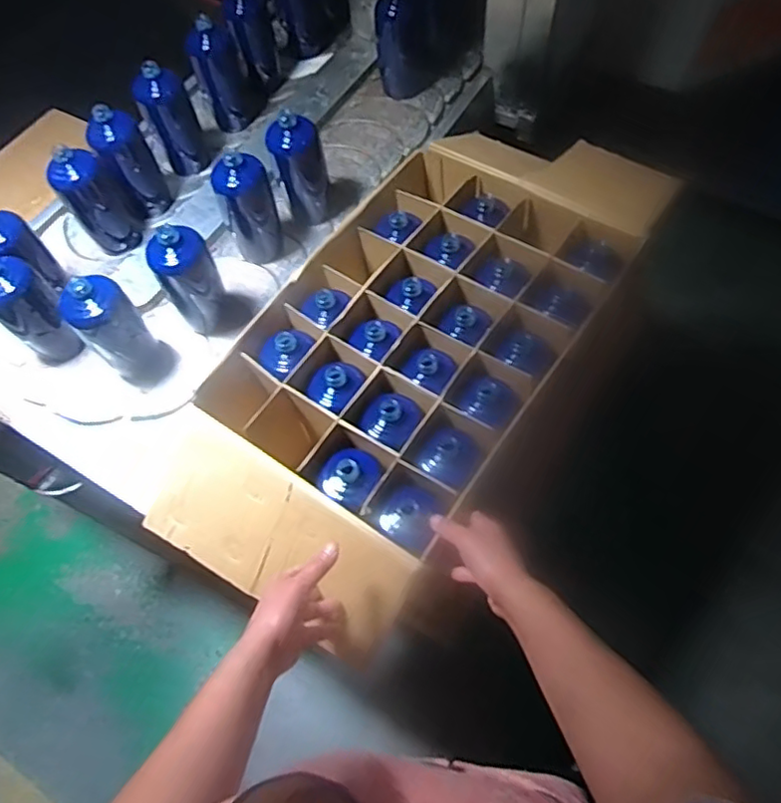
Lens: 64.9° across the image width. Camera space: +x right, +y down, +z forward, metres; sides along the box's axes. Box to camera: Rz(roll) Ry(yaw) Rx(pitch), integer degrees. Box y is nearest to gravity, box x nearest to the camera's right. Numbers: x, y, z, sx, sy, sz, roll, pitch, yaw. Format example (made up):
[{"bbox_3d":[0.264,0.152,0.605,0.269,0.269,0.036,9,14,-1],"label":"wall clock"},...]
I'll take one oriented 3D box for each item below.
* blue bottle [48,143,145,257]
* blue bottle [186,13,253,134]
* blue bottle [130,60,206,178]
[{"bbox_3d":[-0.473,-0.328,0.996,0.093,0.193,0.087,-1,64,3],"label":"blue bottle"},{"bbox_3d":[-0.314,-0.610,1.126,0.073,0.189,0.083,-14,64,-3],"label":"blue bottle"},{"bbox_3d":[-0.384,-0.497,1.074,0.080,0.182,0.064,-23,65,-8],"label":"blue bottle"}]

